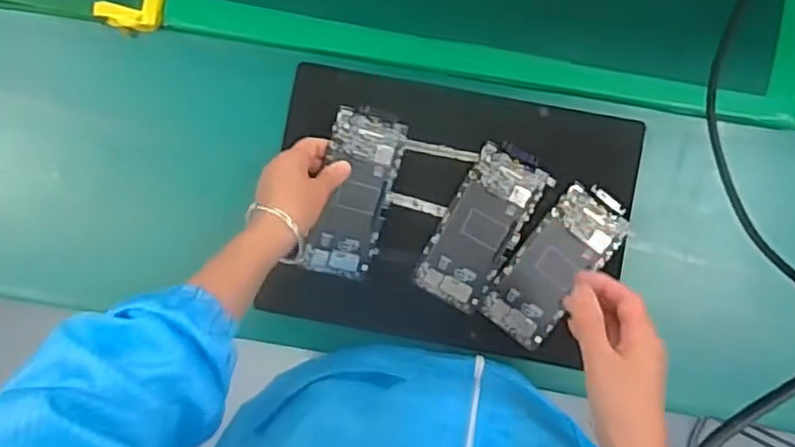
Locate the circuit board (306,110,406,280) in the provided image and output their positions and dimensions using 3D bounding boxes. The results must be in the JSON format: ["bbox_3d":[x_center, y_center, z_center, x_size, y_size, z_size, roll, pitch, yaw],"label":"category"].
[{"bbox_3d":[-0.039,-0.028,0.651,0.069,0.004,0.159,11,97,-21],"label":"circuit board"}]

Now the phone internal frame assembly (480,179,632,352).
[{"bbox_3d":[0.154,0.040,0.657,0.068,0.007,0.162,38,90,3],"label":"phone internal frame assembly"}]

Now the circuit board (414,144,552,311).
[{"bbox_3d":[0.084,0.002,0.669,0.074,0.004,0.164,32,89,3],"label":"circuit board"}]

